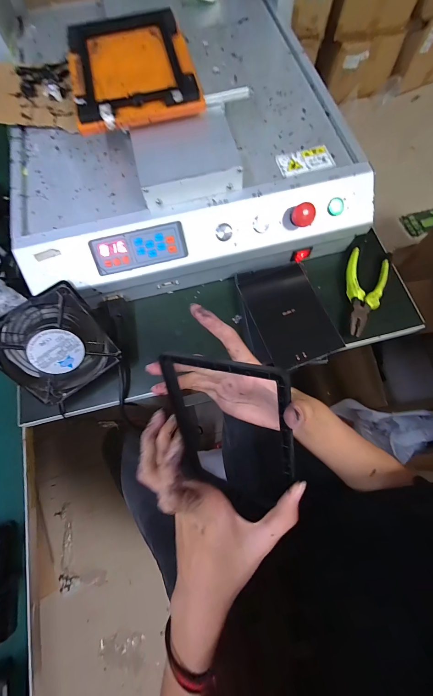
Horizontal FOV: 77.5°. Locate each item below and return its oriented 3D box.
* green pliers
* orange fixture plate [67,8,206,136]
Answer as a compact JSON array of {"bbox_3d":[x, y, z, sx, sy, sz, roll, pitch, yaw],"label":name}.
[{"bbox_3d":[0.215,-0.081,0.401,0.055,0.021,0.137,18,73,8],"label":"green pliers"},{"bbox_3d":[-0.110,-0.366,0.345,0.148,0.018,0.208,-13,72,-2],"label":"orange fixture plate"}]

